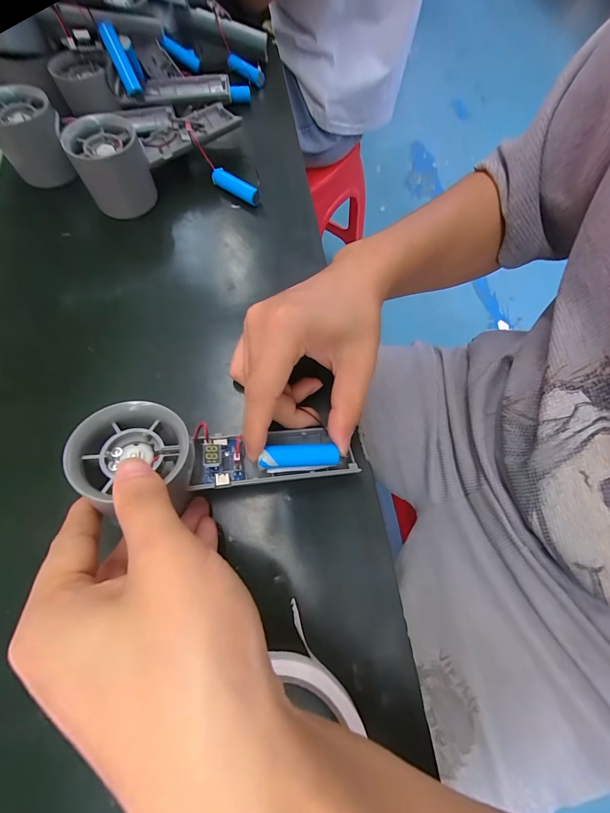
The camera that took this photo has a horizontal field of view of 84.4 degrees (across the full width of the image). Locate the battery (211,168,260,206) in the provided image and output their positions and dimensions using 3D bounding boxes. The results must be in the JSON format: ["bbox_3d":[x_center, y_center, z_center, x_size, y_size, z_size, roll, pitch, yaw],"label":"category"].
[{"bbox_3d":[-0.066,-0.209,0.318,0.049,0.015,0.012,33,72,12],"label":"battery"}]

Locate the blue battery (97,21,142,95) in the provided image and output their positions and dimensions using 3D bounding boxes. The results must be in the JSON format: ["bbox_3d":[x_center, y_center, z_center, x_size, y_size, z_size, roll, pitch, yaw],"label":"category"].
[{"bbox_3d":[-0.169,-0.319,0.311,0.015,0.048,0.019,-32,35,-12],"label":"blue battery"}]

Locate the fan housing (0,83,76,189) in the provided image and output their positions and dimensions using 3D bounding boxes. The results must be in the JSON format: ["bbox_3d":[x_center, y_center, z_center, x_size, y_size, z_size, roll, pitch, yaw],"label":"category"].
[{"bbox_3d":[-0.238,-0.234,0.297,0.057,0.052,0.060,-31,72,-12],"label":"fan housing"}]

